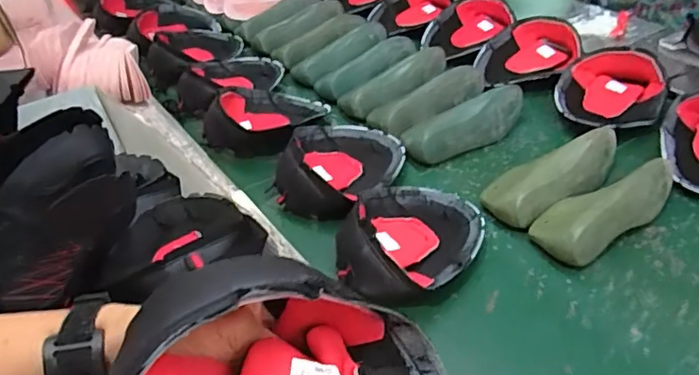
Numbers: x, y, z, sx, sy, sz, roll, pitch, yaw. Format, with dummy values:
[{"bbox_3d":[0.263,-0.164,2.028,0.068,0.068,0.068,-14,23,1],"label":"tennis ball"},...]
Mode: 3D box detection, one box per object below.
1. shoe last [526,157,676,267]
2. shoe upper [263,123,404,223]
[{"bbox_3d":[0.365,0.027,0.812,0.223,0.070,0.100,-28,42,-23],"label":"shoe last"},{"bbox_3d":[-0.017,-0.043,0.935,0.192,0.102,0.217,4,40,15],"label":"shoe upper"}]

